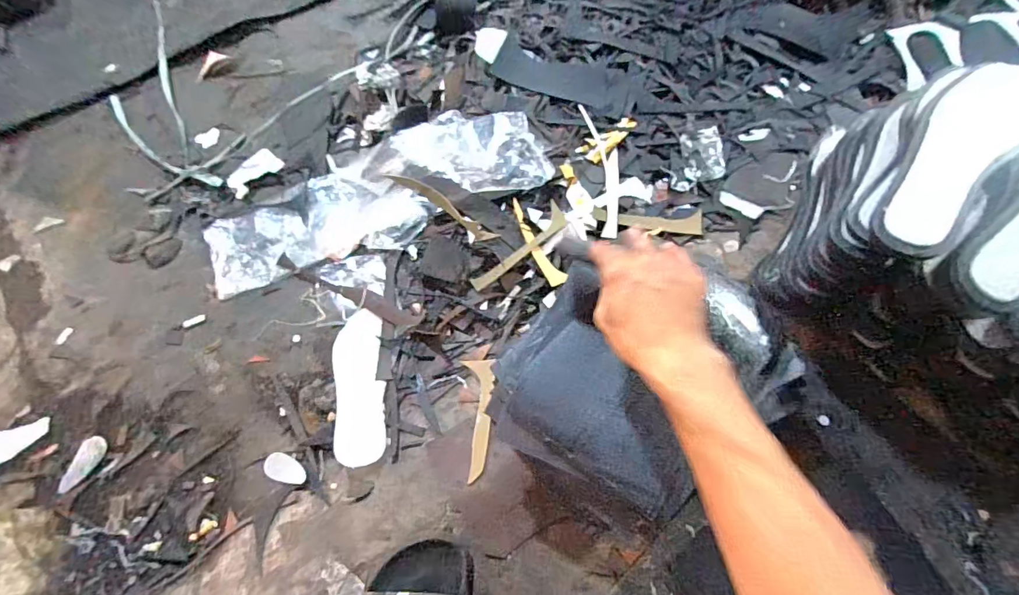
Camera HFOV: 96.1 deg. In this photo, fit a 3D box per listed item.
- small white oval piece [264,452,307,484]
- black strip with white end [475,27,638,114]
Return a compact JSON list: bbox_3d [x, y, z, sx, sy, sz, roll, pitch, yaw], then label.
[{"bbox_3d":[-0.297,0.229,0.606,0.062,0.009,0.031,27,73,9],"label":"small white oval piece"},{"bbox_3d":[0.067,-0.387,0.776,0.296,0.029,0.087,29,73,9],"label":"black strip with white end"}]

